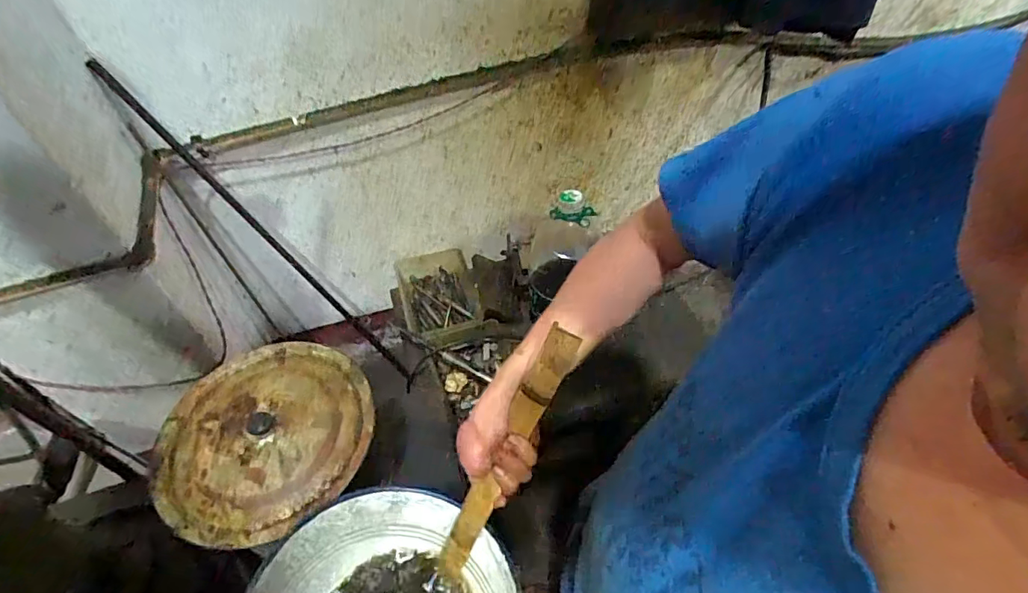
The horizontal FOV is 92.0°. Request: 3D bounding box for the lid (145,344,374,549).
[{"bbox_3d":[-0.301,0.164,0.610,0.243,0.029,0.243,-1,55,1],"label":"lid"}]

